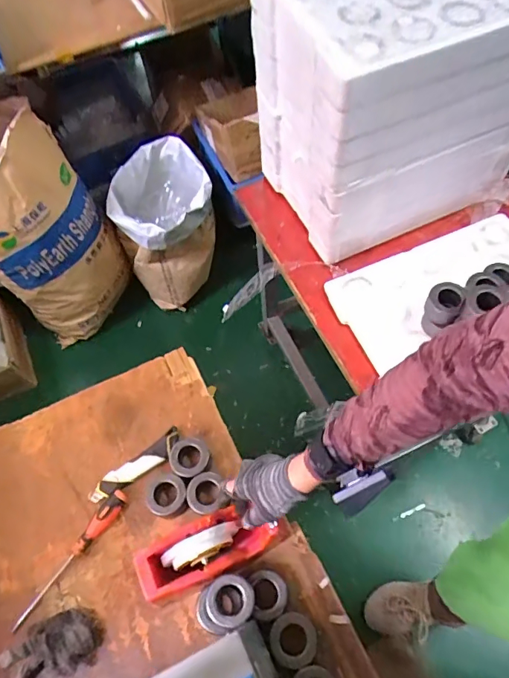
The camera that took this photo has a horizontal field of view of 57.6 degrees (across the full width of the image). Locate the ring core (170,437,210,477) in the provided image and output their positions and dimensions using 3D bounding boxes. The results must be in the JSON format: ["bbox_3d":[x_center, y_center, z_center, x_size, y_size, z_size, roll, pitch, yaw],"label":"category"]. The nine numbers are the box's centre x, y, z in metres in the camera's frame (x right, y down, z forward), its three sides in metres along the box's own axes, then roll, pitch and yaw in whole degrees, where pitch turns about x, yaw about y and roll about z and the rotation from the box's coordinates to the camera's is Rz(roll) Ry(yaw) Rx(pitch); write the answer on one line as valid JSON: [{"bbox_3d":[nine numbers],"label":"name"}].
[{"bbox_3d":[-0.100,0.189,0.729,0.058,0.029,0.061,35,69,21],"label":"ring core"}]

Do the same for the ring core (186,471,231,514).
[{"bbox_3d":[-0.072,0.237,0.707,0.059,0.041,0.061,-2,61,3],"label":"ring core"}]

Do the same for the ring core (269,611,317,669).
[{"bbox_3d":[0.051,0.396,0.611,0.060,0.034,0.060,-2,61,3],"label":"ring core"}]

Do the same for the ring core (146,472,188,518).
[{"bbox_3d":[-0.134,0.236,0.710,0.061,0.037,0.066,-2,61,3],"label":"ring core"}]

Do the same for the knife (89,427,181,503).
[{"bbox_3d":[-0.190,0.206,0.745,0.164,0.014,0.042,-35,64,-15],"label":"knife"}]

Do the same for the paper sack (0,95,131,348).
[{"bbox_3d":[-0.624,-0.298,1.391,0.286,0.610,0.389,25,65,17],"label":"paper sack"}]

